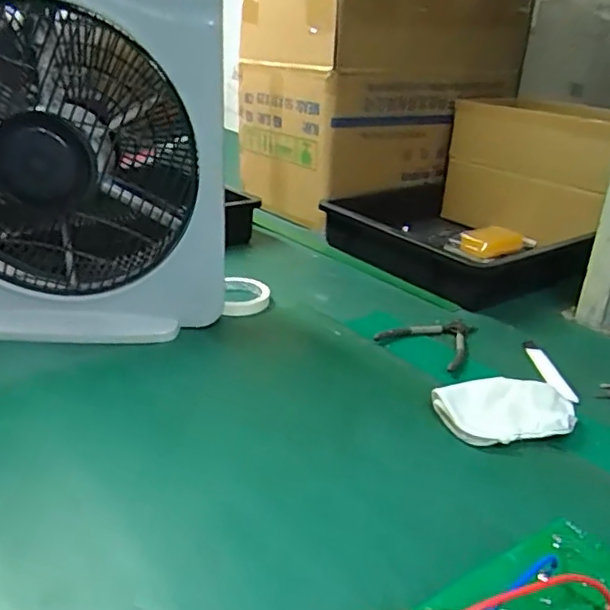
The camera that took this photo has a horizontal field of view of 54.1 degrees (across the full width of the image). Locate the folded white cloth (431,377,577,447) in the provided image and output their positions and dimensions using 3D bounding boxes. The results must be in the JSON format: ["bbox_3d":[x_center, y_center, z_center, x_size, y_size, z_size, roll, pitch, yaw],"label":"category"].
[{"bbox_3d":[0.198,0.106,0.601,0.127,0.026,0.082,-2,25,-11],"label":"folded white cloth"}]

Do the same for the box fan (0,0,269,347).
[{"bbox_3d":[-0.270,-0.175,0.692,0.372,0.418,0.166,6,24,7],"label":"box fan"}]

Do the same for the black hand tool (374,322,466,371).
[{"bbox_3d":[0.167,0.040,0.752,0.103,0.011,0.122,22,31,37],"label":"black hand tool"}]

